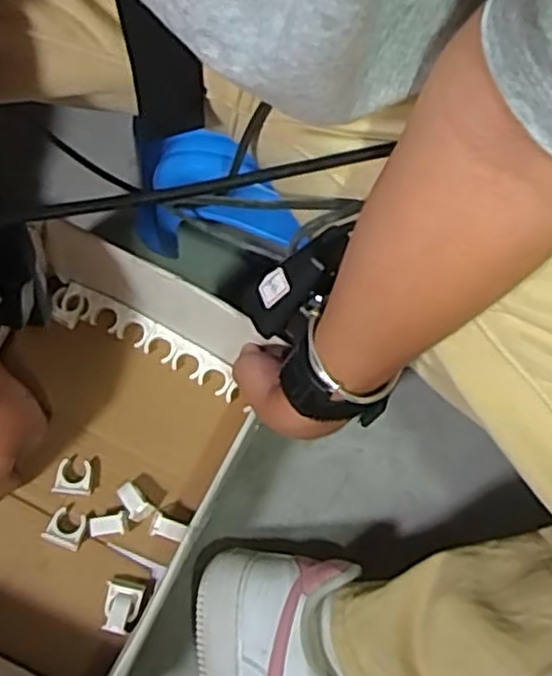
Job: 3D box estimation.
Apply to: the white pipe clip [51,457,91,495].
[{"bbox_3d":[-0.161,0.109,0.574,0.029,0.011,0.027,5,78,-1],"label":"white pipe clip"}]

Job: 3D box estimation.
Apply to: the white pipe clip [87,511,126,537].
[{"bbox_3d":[-0.130,0.144,0.564,0.029,0.025,0.016,-6,78,-3],"label":"white pipe clip"}]

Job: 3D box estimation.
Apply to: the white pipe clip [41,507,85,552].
[{"bbox_3d":[-0.163,0.148,0.566,0.030,0.015,0.027,20,78,3],"label":"white pipe clip"}]

